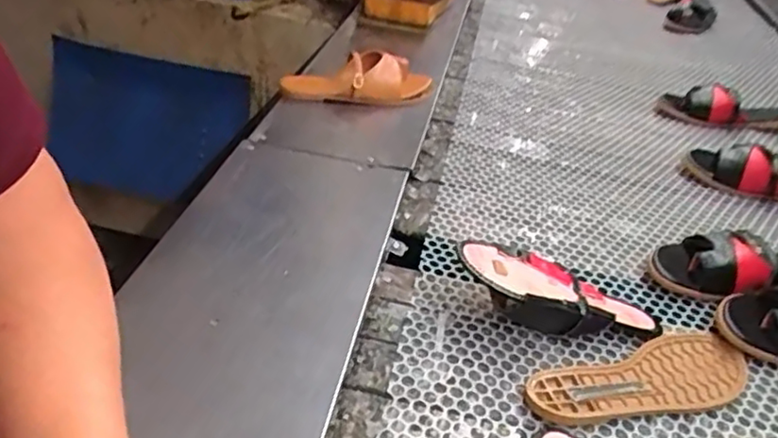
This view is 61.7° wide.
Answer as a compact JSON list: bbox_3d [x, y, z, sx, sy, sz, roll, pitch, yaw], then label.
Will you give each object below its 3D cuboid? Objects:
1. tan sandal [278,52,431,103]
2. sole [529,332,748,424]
[{"bbox_3d":[-0.046,-0.221,1.047,0.240,0.083,0.097,-1,36,-12],"label":"tan sandal"},{"bbox_3d":[0.258,0.160,0.654,0.261,0.014,0.088,-11,39,-24],"label":"sole"}]

